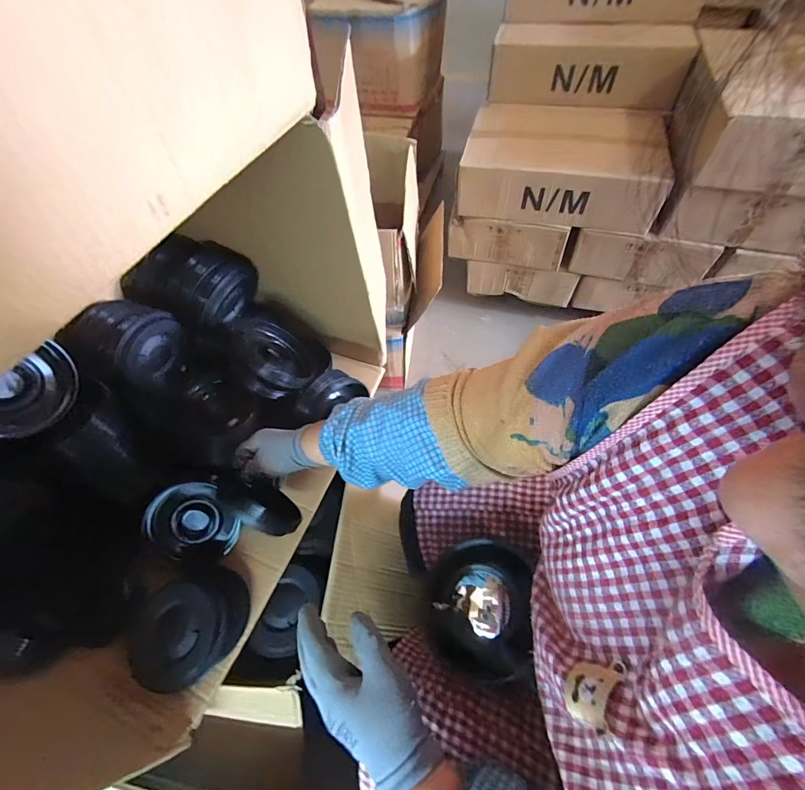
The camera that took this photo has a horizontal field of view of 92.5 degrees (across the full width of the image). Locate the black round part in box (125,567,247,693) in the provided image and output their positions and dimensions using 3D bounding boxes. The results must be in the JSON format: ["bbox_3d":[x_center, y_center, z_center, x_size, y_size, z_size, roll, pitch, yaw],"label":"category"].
[{"bbox_3d":[-0.274,0.290,0.495,0.127,0.060,0.125,-1,57,2],"label":"black round part in box"}]

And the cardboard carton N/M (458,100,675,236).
[{"bbox_3d":[0.596,-0.892,1.473,0.677,0.184,0.518,11,58,10],"label":"cardboard carton N/M"}]

